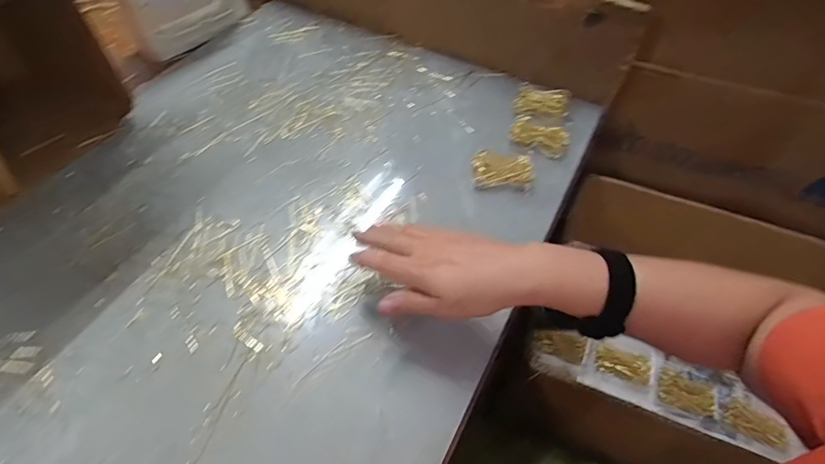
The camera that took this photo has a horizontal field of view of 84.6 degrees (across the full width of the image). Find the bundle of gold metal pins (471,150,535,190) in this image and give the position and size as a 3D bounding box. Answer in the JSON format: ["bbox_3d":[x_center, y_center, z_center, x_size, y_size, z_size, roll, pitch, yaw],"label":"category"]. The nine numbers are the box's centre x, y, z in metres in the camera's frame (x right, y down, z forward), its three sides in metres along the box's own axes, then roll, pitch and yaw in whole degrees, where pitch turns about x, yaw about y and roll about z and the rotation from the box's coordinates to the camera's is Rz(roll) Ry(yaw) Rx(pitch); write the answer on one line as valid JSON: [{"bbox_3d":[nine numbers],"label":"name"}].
[{"bbox_3d":[0.110,-0.076,0.556,0.072,0.021,0.046,11,54,6],"label":"bundle of gold metal pins"}]

